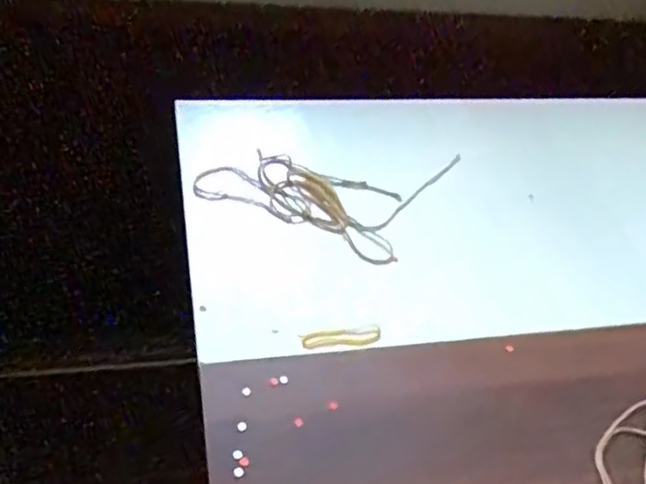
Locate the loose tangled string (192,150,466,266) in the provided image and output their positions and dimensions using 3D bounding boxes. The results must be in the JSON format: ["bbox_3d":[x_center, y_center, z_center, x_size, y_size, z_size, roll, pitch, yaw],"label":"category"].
[{"bbox_3d":[0.006,-0.051,0.564,0.179,0.025,0.140,20,46,10],"label":"loose tangled string"}]

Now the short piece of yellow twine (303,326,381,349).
[{"bbox_3d":[0.013,0.064,0.452,0.054,0.006,0.013,-1,46,-10],"label":"short piece of yellow twine"}]

